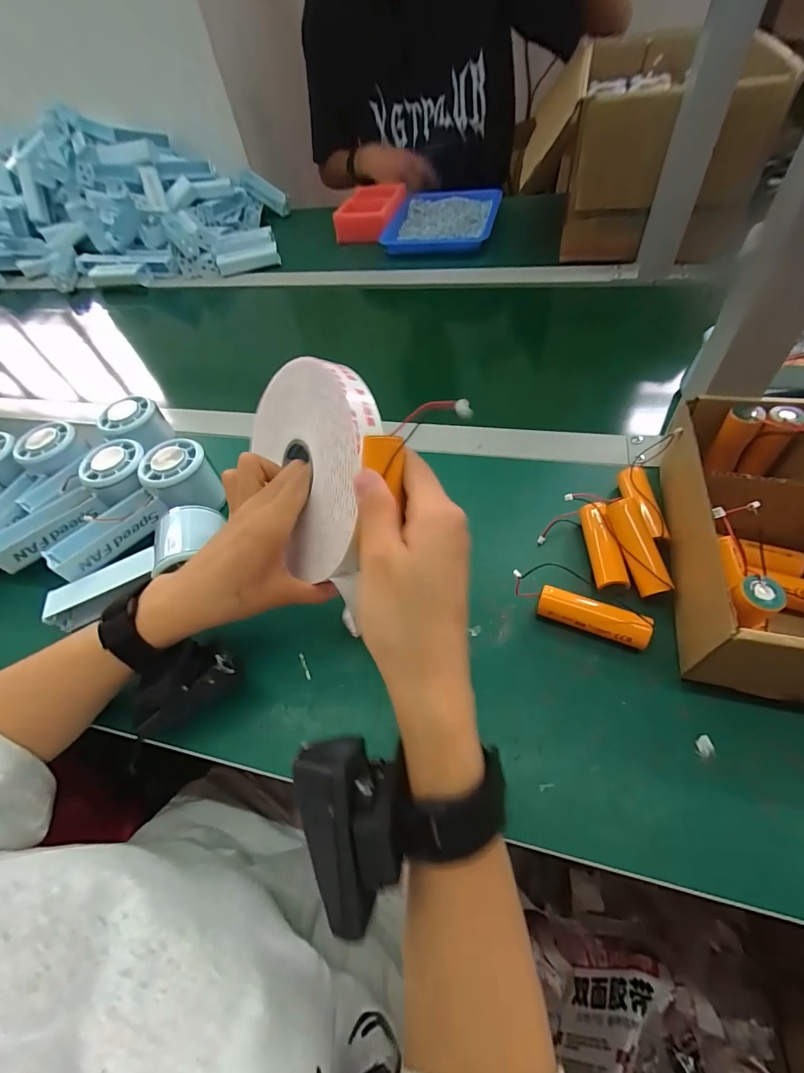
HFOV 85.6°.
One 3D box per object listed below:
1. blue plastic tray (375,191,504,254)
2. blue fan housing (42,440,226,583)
[{"bbox_3d":[0.061,-0.534,0.734,0.186,0.028,0.209,8,56,11],"label":"blue plastic tray"},{"bbox_3d":[-0.235,-0.027,0.376,0.145,0.042,0.063,-27,56,-14],"label":"blue fan housing"}]

